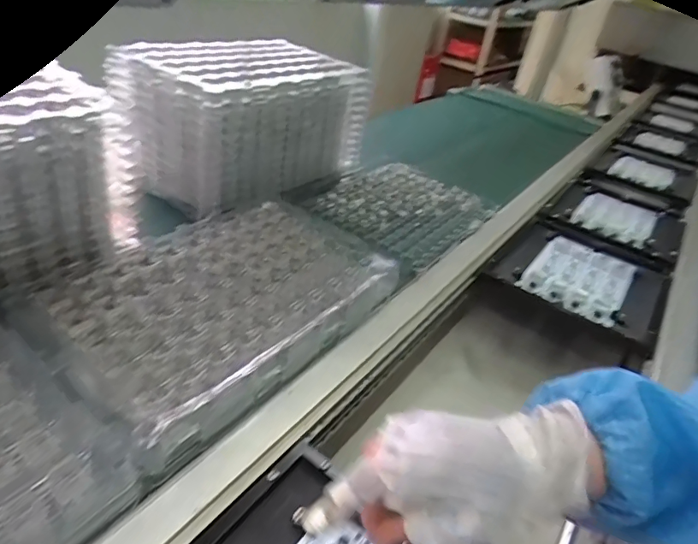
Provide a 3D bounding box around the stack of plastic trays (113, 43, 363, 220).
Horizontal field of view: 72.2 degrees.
[{"bbox_3d":[-0.154,-0.234,0.732,0.214,0.175,0.317,25,35,26],"label":"stack of plastic trays"}]

